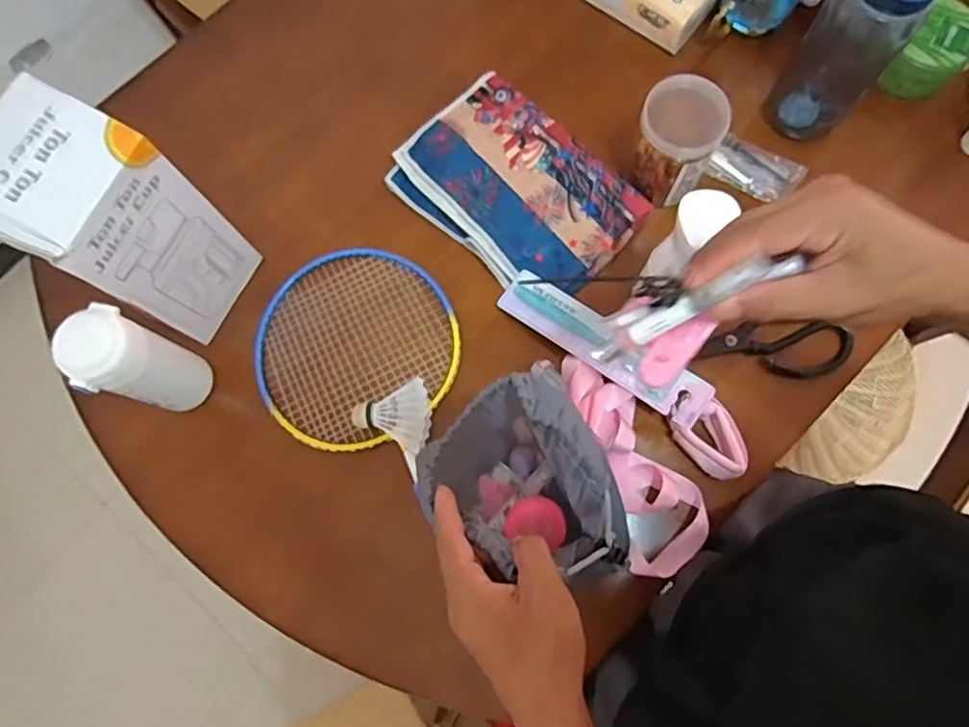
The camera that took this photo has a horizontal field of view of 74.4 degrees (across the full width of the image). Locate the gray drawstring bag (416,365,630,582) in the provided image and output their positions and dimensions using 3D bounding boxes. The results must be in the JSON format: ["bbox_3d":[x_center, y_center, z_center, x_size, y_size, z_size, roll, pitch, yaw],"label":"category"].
[{"bbox_3d":[0.033,0.097,0.502,0.124,0.157,0.140,-31,78,-5],"label":"gray drawstring bag"}]

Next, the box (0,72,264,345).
[{"bbox_3d":[-0.331,-0.121,0.594,0.113,0.253,0.119,23,79,7],"label":"box"}]

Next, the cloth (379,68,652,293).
[{"bbox_3d":[0.034,-0.197,0.724,0.258,0.032,0.175,44,82,10],"label":"cloth"}]

